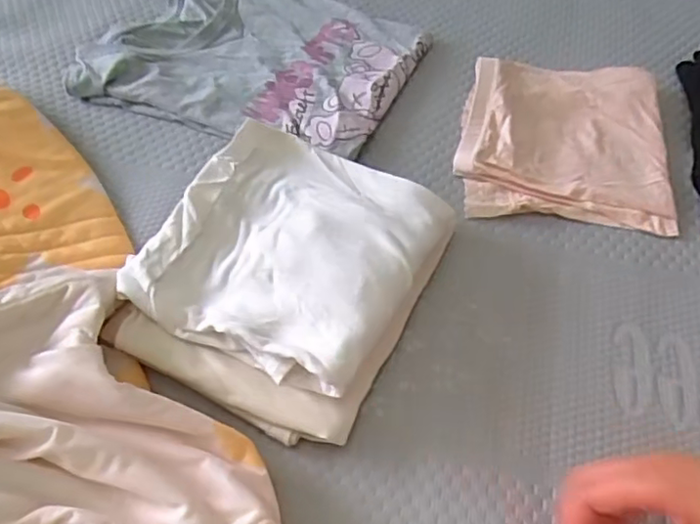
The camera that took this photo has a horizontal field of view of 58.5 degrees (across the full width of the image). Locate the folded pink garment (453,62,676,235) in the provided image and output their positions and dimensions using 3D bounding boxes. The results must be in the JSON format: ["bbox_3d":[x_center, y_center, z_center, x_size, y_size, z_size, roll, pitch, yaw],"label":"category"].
[{"bbox_3d":[0.213,-0.128,0.629,0.203,0.030,0.203,4,57,1],"label":"folded pink garment"}]

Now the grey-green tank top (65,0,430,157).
[{"bbox_3d":[-0.099,-0.227,0.676,0.313,0.032,0.261,23,59,13],"label":"grey-green tank top"}]

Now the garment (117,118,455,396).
[{"bbox_3d":[-0.039,-0.015,0.487,0.200,0.024,0.200,25,60,14],"label":"garment"}]

